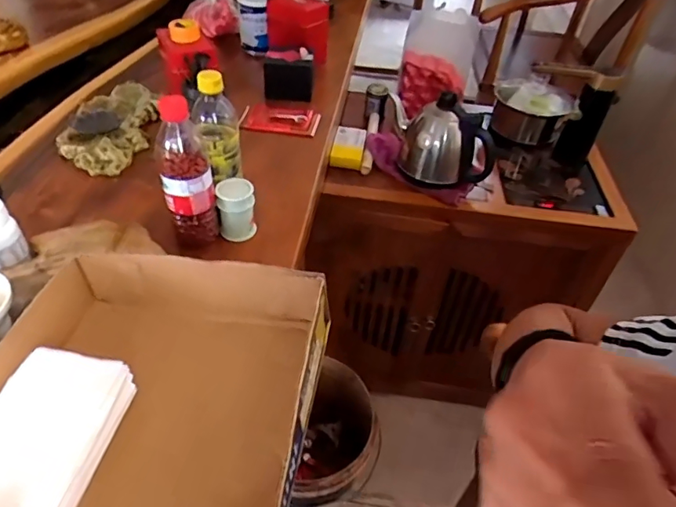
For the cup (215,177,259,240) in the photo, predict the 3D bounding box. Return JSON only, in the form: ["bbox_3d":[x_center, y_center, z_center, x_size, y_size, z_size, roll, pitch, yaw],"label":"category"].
[{"bbox_3d":[-0.143,-0.062,0.723,0.052,0.078,0.050,3,42,-3],"label":"cup"}]

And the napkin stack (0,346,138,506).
[{"bbox_3d":[-0.245,0.149,0.420,0.108,0.035,0.146,12,43,6],"label":"napkin stack"}]

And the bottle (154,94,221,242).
[{"bbox_3d":[-0.194,-0.096,0.658,0.066,0.208,0.056,-9,45,-16],"label":"bottle"}]

